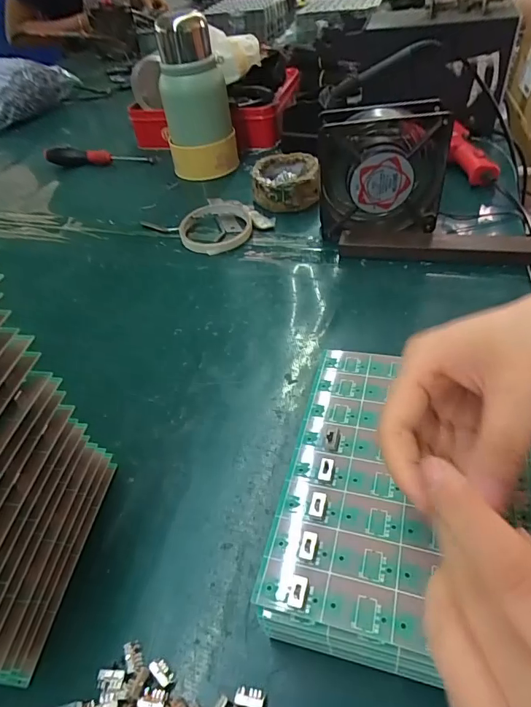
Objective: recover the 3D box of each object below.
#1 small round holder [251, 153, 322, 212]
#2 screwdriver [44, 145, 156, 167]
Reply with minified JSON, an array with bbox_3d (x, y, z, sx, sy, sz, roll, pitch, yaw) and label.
[{"bbox_3d":[0.026,-0.215,0.556,0.080,0.043,0.080,-3,45,3],"label":"small round holder"},{"bbox_3d":[-0.264,-0.313,0.698,0.182,0.027,0.025,0,45,7],"label":"screwdriver"}]

